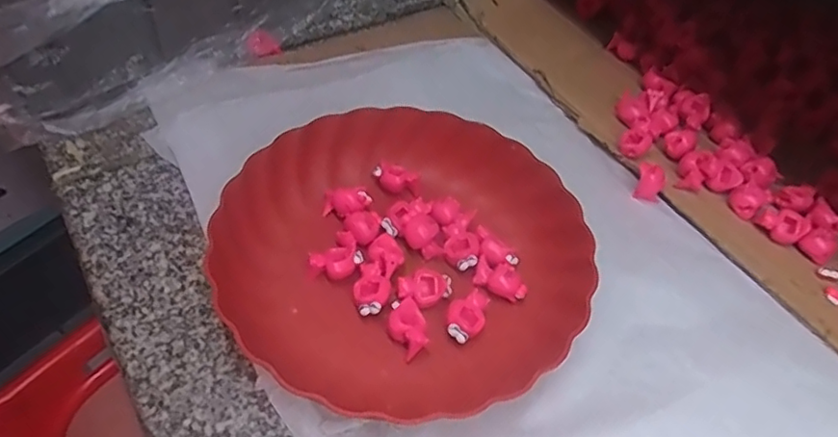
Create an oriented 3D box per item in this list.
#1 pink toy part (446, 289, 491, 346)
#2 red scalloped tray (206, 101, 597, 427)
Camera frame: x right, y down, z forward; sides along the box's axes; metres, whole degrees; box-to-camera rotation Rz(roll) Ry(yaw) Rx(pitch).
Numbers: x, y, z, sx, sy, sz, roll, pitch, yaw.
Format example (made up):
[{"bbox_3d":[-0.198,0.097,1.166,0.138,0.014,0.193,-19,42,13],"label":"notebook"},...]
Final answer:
[{"bbox_3d":[0.031,0.064,0.397,0.023,0.014,0.037,23,56,13],"label":"pink toy part"},{"bbox_3d":[-0.009,0.017,0.416,0.234,0.048,0.229,7,54,1],"label":"red scalloped tray"}]

